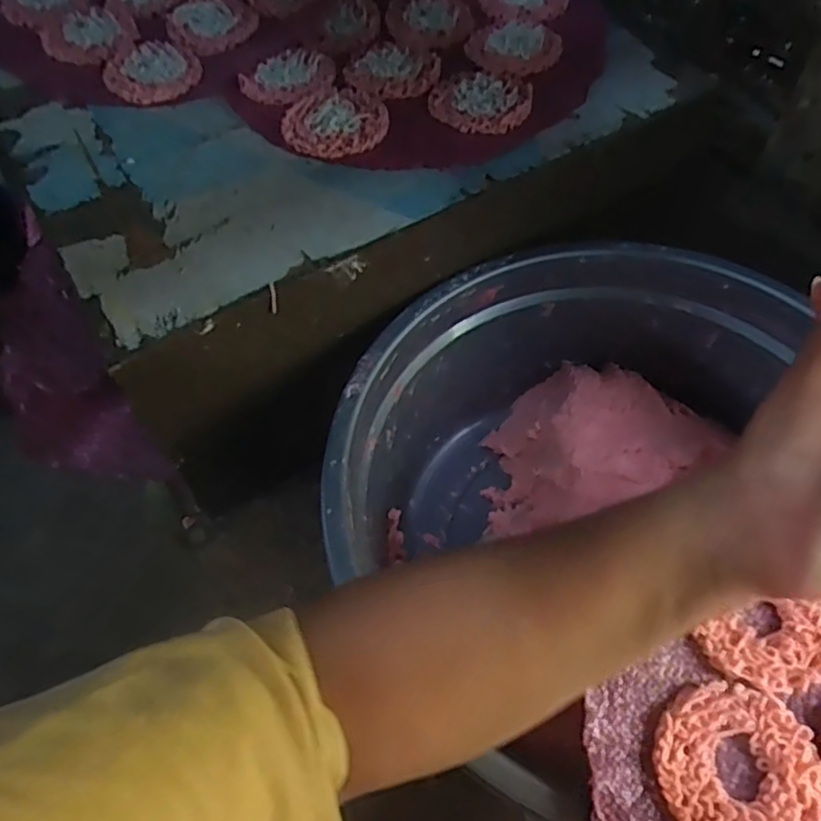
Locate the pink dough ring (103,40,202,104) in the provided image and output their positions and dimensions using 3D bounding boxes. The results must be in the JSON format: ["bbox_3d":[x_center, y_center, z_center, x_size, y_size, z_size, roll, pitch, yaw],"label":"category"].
[{"bbox_3d":[-0.218,-0.288,0.562,0.075,0.009,0.078,-18,59,-10],"label":"pink dough ring"}]

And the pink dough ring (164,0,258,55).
[{"bbox_3d":[-0.183,-0.348,0.599,0.077,0.013,0.079,-1,57,1],"label":"pink dough ring"}]

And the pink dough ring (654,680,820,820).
[{"bbox_3d":[0.165,0.180,0.334,0.080,0.008,0.079,-1,57,1],"label":"pink dough ring"}]

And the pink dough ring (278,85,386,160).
[{"bbox_3d":[-0.059,-0.231,0.528,0.078,0.007,0.077,0,57,2],"label":"pink dough ring"}]

